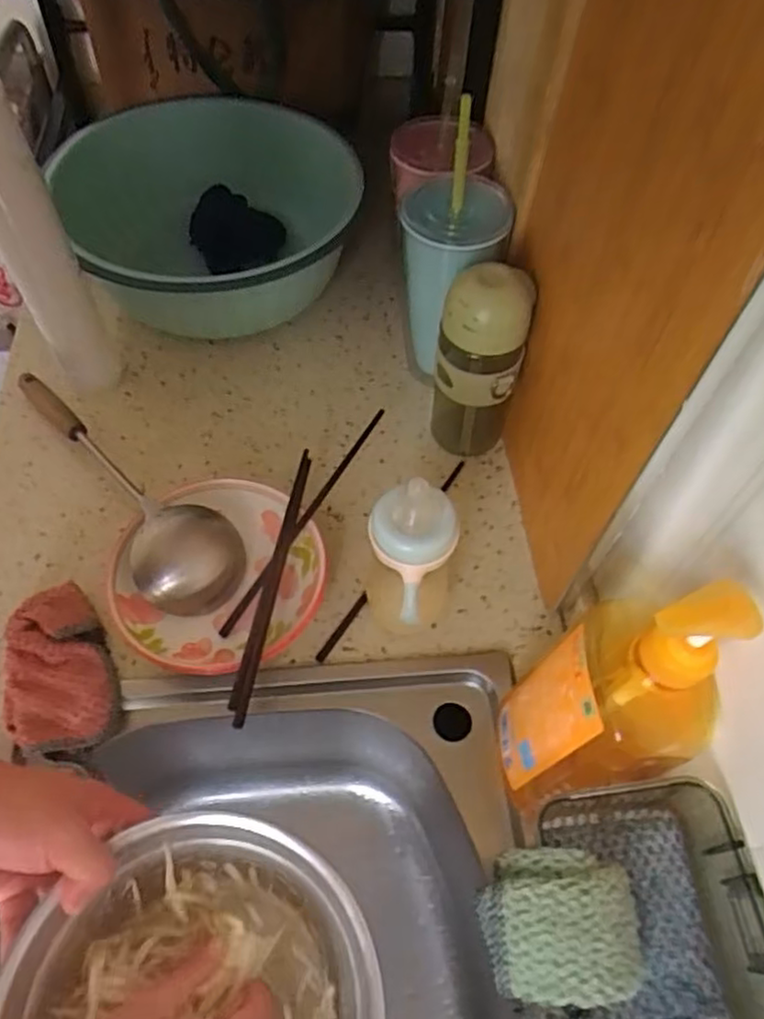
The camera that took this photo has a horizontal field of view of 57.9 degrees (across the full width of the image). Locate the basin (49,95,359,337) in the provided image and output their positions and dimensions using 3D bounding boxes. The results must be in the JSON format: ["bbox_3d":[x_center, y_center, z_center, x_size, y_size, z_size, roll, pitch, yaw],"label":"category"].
[{"bbox_3d":[-0.182,-0.315,0.788,0.302,0.145,0.346,-20,60,-14],"label":"basin"}]

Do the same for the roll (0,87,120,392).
[{"bbox_3d":[-0.305,-0.221,0.620,0.061,0.308,0.045,-23,60,-15],"label":"roll"}]

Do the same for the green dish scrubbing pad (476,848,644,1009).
[{"bbox_3d":[0.096,0.223,0.372,0.080,0.032,0.071,3,58,0],"label":"green dish scrubbing pad"}]

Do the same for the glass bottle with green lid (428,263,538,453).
[{"bbox_3d":[0.087,-0.137,0.642,0.078,0.200,0.079,10,57,5],"label":"glass bottle with green lid"}]

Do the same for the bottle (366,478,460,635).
[{"bbox_3d":[0.022,0.047,0.537,0.069,0.175,0.084,3,57,1],"label":"bottle"}]

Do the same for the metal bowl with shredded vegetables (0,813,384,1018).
[{"bbox_3d":[-0.107,0.300,0.395,0.216,0.061,0.203,1,57,-1],"label":"metal bowl with shredded vegetables"}]

